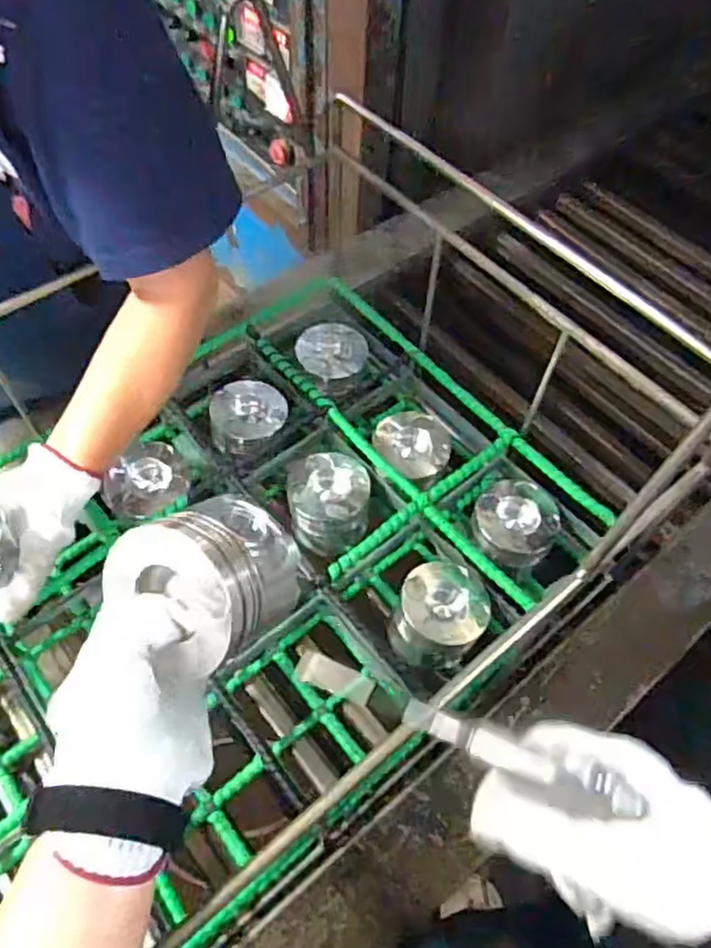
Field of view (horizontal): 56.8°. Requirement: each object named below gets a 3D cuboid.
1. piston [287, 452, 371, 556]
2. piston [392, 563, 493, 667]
[{"bbox_3d":[-0.030,0.041,0.736,0.090,0.104,0.095,1,59,-2],"label":"piston"},{"bbox_3d":[0.085,0.145,0.663,0.087,0.076,0.099,17,59,8],"label":"piston"}]

